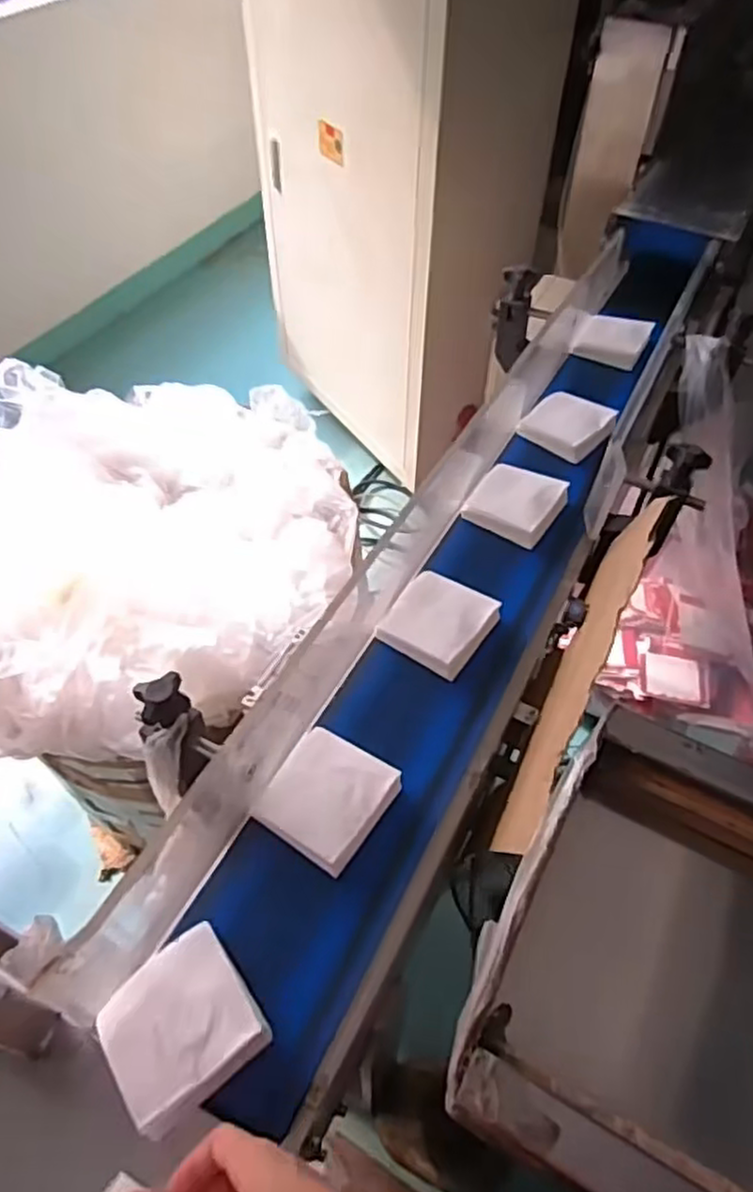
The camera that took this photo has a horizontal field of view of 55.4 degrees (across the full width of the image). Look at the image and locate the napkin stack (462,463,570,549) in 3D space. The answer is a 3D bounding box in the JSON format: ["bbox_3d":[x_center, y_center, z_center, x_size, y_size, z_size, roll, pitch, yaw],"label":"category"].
[{"bbox_3d":[0.161,-0.110,0.836,0.097,0.025,0.103,30,57,20],"label":"napkin stack"}]

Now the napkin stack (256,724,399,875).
[{"bbox_3d":[-0.043,0.170,0.607,0.091,0.031,0.096,28,57,19],"label":"napkin stack"}]

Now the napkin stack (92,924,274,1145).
[{"bbox_3d":[-0.138,0.301,0.502,0.098,0.031,0.094,-30,59,-23],"label":"napkin stack"}]

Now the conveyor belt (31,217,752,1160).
[{"bbox_3d":[0.155,-0.077,0.782,0.199,0.121,1.167,25,56,17],"label":"conveyor belt"}]

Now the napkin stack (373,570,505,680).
[{"bbox_3d":[0.062,0.025,0.724,0.096,0.035,0.098,30,57,20],"label":"napkin stack"}]

